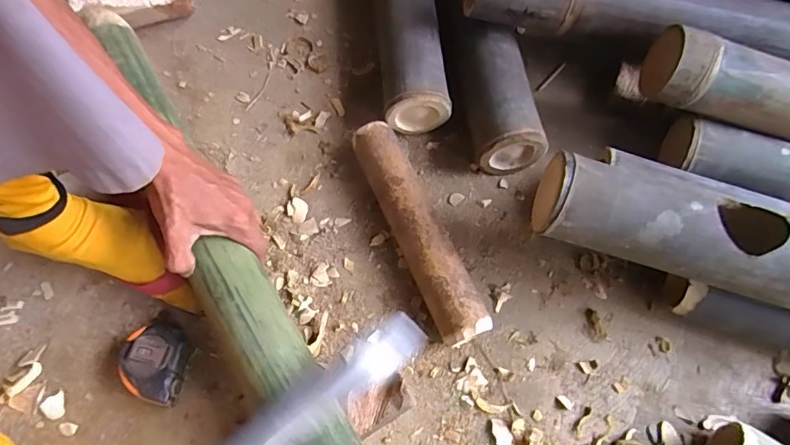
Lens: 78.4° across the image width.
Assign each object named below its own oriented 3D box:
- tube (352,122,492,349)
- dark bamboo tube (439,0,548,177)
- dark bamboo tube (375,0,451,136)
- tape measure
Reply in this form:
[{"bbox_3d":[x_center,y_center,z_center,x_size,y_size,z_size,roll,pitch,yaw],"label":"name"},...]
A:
[{"bbox_3d":[0.020,0.007,0.528,0.047,0.053,0.259,-22,67,-11],"label":"tube"},{"bbox_3d":[0.091,-0.306,0.656,0.087,0.083,0.518,-8,67,-6],"label":"dark bamboo tube"},{"bbox_3d":[0.006,-0.358,0.676,0.077,0.082,0.523,-4,66,-4],"label":"dark bamboo tube"},{"bbox_3d":[-0.229,0.135,0.466,0.059,0.034,0.068,16,66,5],"label":"tape measure"}]

